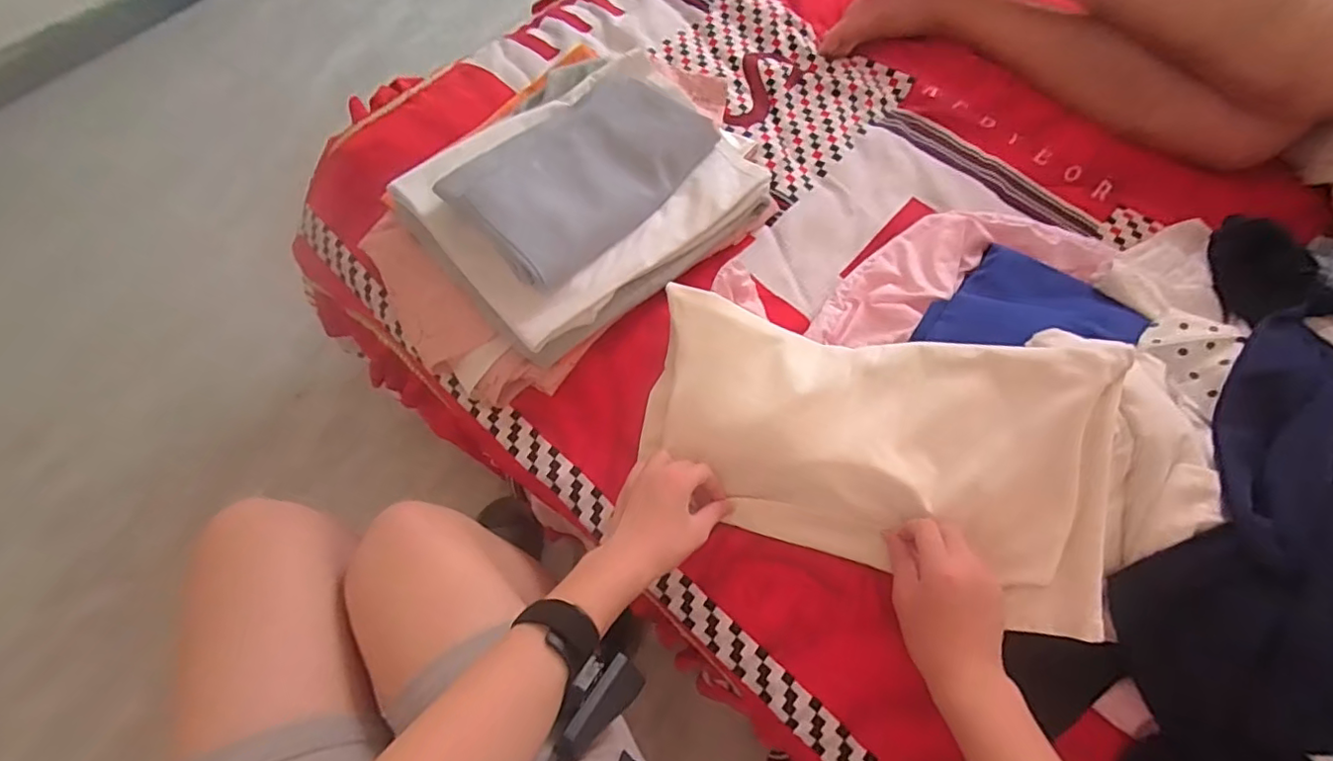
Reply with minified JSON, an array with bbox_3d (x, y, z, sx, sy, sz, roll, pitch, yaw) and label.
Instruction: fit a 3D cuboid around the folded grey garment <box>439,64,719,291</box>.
[{"bbox_3d":[-0.079,-0.219,0.599,0.149,0.031,0.267,44,66,-3],"label":"folded grey garment"}]

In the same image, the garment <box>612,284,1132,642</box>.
[{"bbox_3d":[0.172,0.053,0.529,0.386,0.114,0.218,14,67,6],"label":"garment"}]

